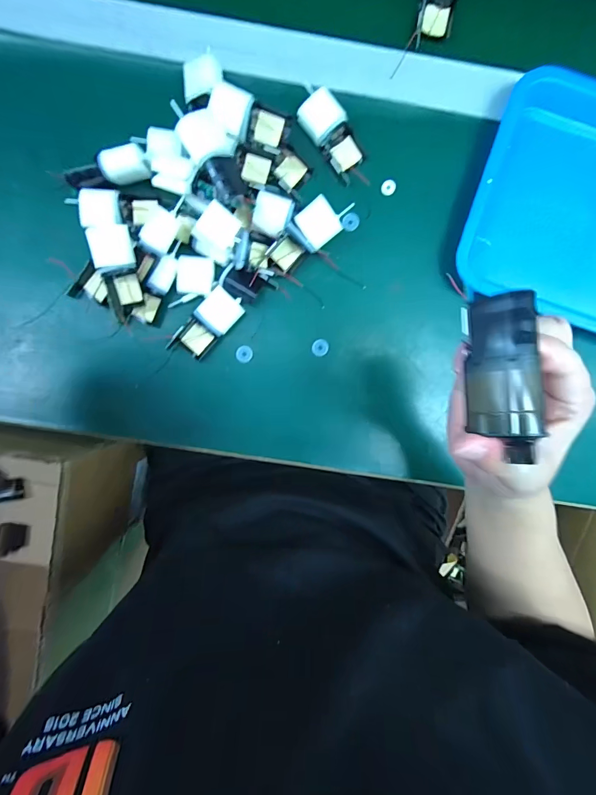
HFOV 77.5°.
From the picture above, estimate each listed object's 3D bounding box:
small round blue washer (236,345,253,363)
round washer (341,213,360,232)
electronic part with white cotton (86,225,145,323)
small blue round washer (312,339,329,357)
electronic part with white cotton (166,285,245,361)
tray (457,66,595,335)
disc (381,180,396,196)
[{"bbox_3d":[-0.058,-0.047,0.404,0.018,0.004,0.019,0,93,-1],"label":"small round blue washer"},{"bbox_3d":[0.056,-0.187,0.395,0.018,0.004,0.019,0,93,-1],"label":"round washer"},{"bbox_3d":[-0.173,-0.120,0.359,0.037,0.016,0.084,-7,109,-1],"label":"electronic part with white cotton"},{"bbox_3d":[0.024,-0.054,0.406,0.017,0.007,0.019,42,92,-3],"label":"small blue round washer"},{"bbox_3d":[-0.096,-0.075,0.390,0.037,0.021,0.081,42,92,-3],"label":"electronic part with white cotton"},{"bbox_3d":[0.315,-0.184,0.380,0.276,0.031,0.220,16,93,-2],"label":"tray"},{"bbox_3d":[0.096,-0.223,0.394,0.015,0.004,0.015,0,95,-1],"label":"disc"}]

